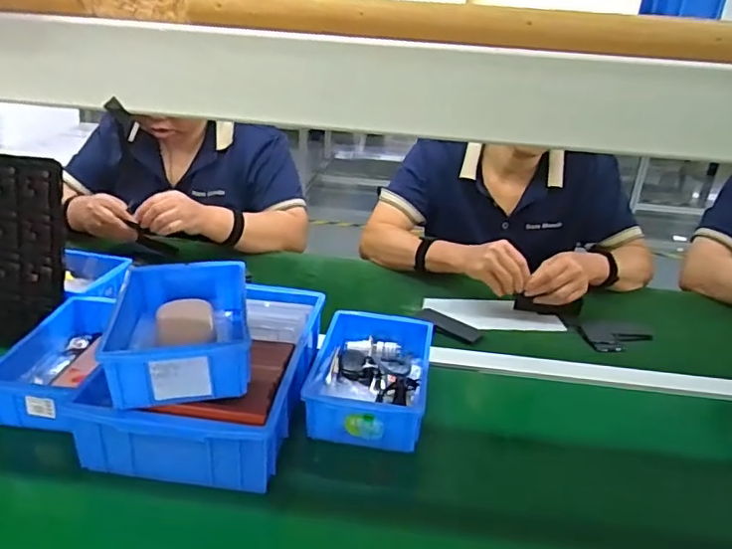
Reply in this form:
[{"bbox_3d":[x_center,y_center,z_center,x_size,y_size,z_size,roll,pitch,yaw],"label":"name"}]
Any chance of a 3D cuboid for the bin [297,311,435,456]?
[{"bbox_3d":[0.007,0.122,0.693,0.134,0.052,0.194,7,25,7],"label":"bin"}]

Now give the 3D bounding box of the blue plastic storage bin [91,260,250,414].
[{"bbox_3d":[-0.197,0.054,0.600,0.132,0.058,0.200,-2,26,-13],"label":"blue plastic storage bin"}]

